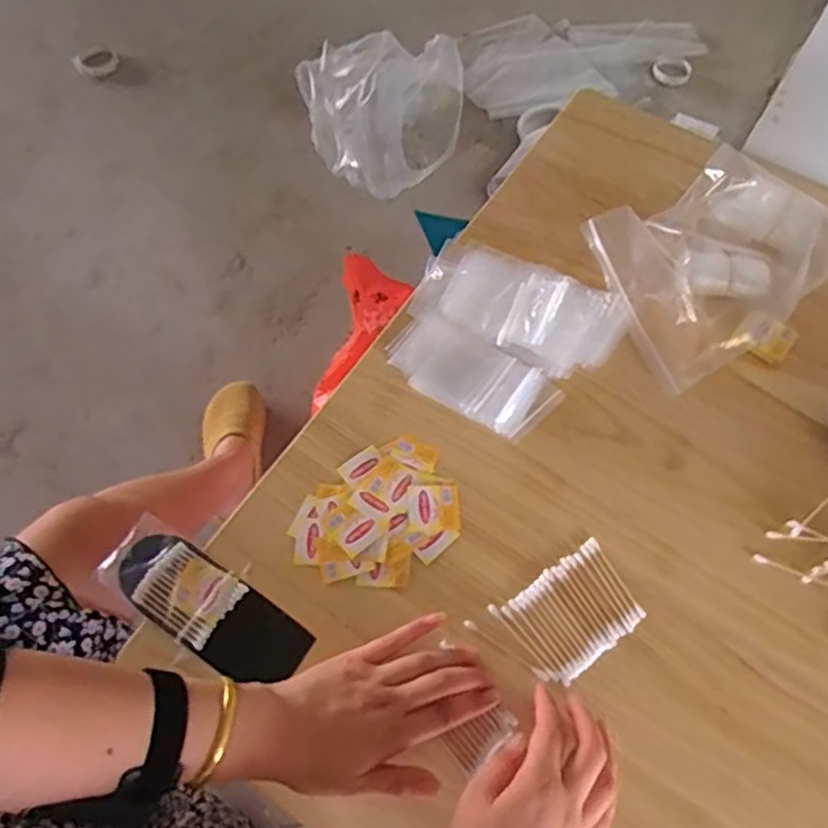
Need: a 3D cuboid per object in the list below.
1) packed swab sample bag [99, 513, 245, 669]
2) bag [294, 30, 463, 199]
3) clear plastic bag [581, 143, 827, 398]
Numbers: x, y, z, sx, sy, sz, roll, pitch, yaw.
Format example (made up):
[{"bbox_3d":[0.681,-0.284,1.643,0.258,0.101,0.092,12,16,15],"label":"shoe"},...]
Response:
[{"bbox_3d":[-0.166,0.149,0.539,0.174,0.008,0.063,32,67,15],"label":"packed swab sample bag"},{"bbox_3d":[-0.058,-0.595,1.331,0.313,0.203,0.272,-7,65,-5],"label":"bag"},{"bbox_3d":[0.291,-0.154,0.667,0.252,0.052,0.182,-33,68,-16],"label":"clear plastic bag"}]

